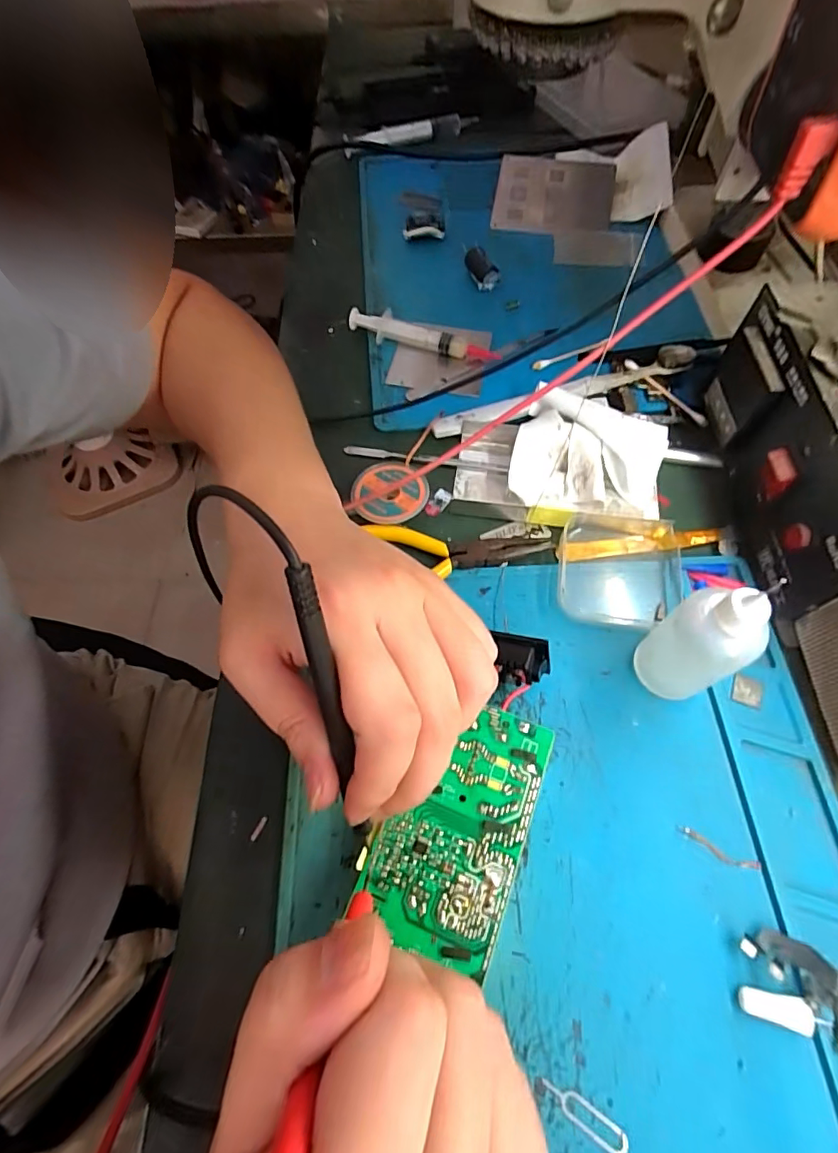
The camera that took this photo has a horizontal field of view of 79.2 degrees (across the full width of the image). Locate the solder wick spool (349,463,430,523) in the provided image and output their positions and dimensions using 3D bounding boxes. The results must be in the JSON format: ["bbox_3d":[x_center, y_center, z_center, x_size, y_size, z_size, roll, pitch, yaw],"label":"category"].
[{"bbox_3d":[-0.018,-0.049,0.305,0.044,0.015,0.043,0,62,1],"label":"solder wick spool"}]

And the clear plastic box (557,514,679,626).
[{"bbox_3d":[0.113,-0.002,0.280,0.064,0.017,0.063,9,63,6],"label":"clear plastic box"}]

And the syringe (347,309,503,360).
[{"bbox_3d":[0.002,-0.172,0.368,0.112,0.018,0.015,22,65,12],"label":"syringe"}]

